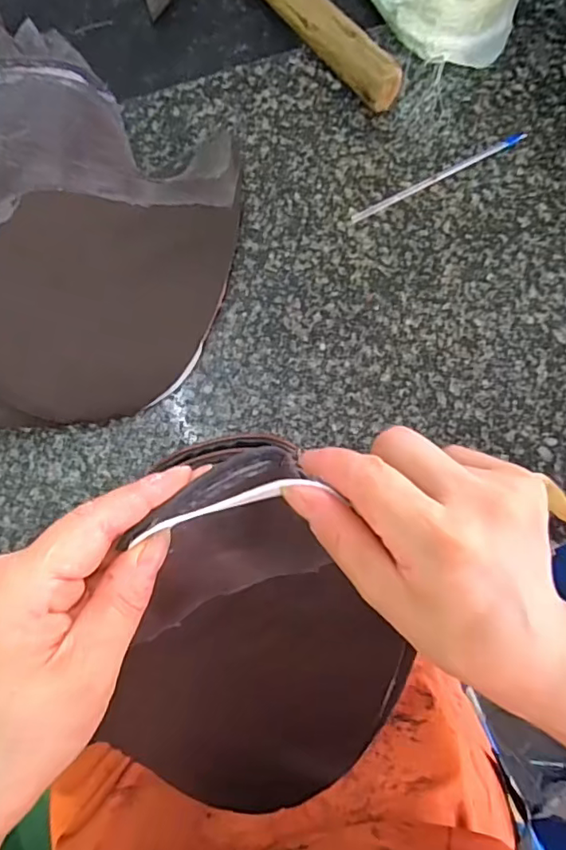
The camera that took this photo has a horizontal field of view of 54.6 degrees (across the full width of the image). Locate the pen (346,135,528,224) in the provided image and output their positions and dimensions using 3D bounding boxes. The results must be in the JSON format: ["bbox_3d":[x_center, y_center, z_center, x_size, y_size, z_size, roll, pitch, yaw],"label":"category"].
[{"bbox_3d":[0.098,-0.156,0.343,0.125,0.004,0.007,-27,84,-5],"label":"pen"}]

